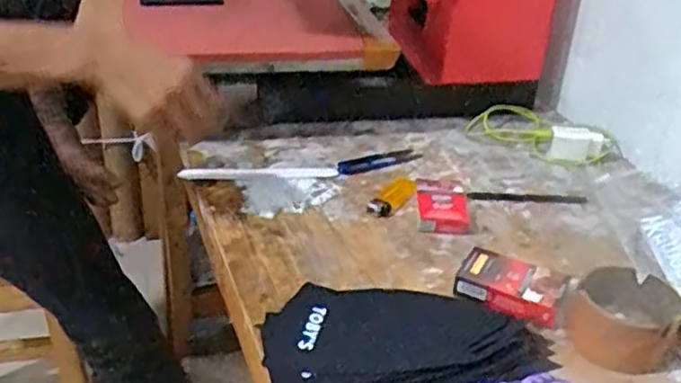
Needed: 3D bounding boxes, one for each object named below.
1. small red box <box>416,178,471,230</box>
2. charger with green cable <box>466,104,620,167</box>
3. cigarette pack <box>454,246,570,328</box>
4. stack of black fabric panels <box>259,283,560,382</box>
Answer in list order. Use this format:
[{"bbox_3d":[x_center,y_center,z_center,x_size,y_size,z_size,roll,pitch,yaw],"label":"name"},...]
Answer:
[{"bbox_3d":[0.109,0.013,0.766,0.051,0.020,0.078,2,31,-2],"label":"small red box"},{"bbox_3d":[0.250,-0.080,0.916,0.109,0.033,0.166,-18,37,-31],"label":"charger with green cable"},{"bbox_3d":[0.155,0.085,0.647,0.092,0.021,0.066,15,32,18],"label":"cigarette pack"},{"bbox_3d":[0.051,0.118,0.598,0.225,0.010,0.122,-3,31,-11],"label":"stack of black fabric panels"}]

